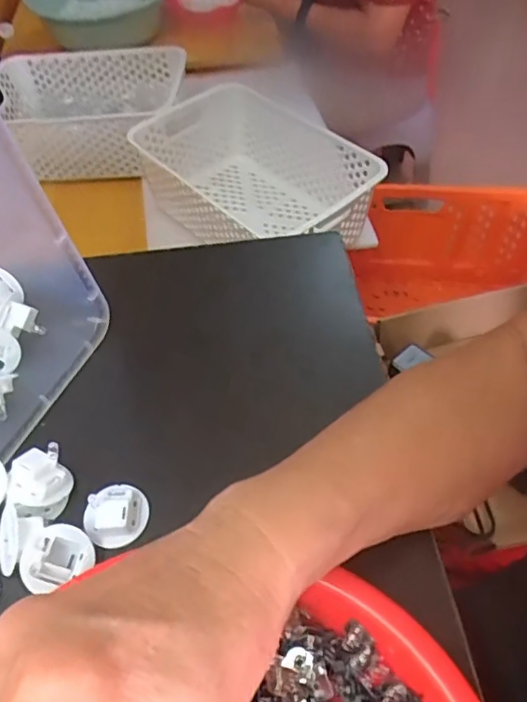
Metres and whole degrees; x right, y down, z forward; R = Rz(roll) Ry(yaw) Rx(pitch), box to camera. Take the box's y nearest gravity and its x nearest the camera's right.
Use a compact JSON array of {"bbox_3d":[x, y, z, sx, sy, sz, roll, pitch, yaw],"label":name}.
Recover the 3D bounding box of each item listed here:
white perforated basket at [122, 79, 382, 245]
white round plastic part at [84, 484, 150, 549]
[{"bbox_3d":[-0.007,-0.233,0.752,0.229,0.104,0.304,-33,59,-21],"label":"white perforated basket"},{"bbox_3d":[-0.076,0.083,0.283,0.028,0.018,0.031,15,55,12],"label":"white round plastic part"}]

